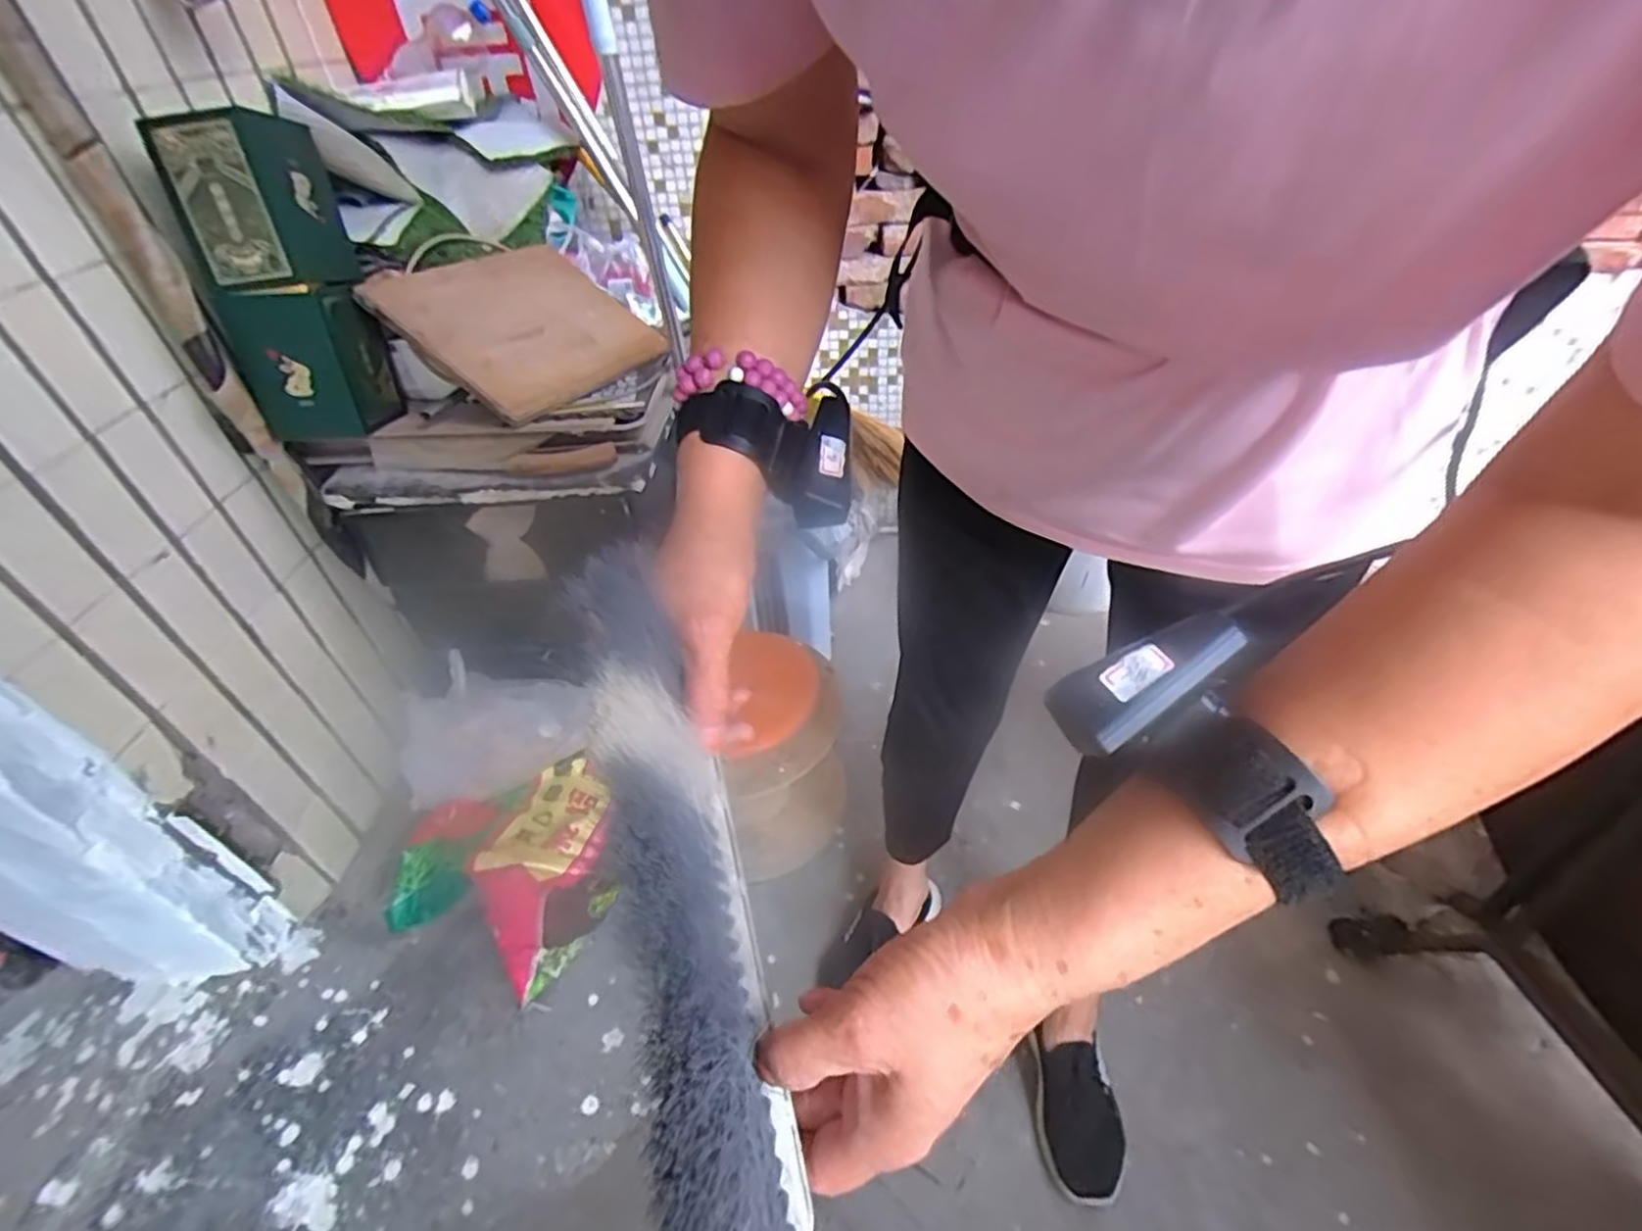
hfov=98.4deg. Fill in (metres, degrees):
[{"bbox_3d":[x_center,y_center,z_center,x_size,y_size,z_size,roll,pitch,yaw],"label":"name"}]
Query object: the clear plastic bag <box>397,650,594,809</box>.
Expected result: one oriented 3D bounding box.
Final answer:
[{"bbox_3d":[-0.542,0.196,1.177,0.354,0.133,0.183,2,42,7],"label":"clear plastic bag"}]

